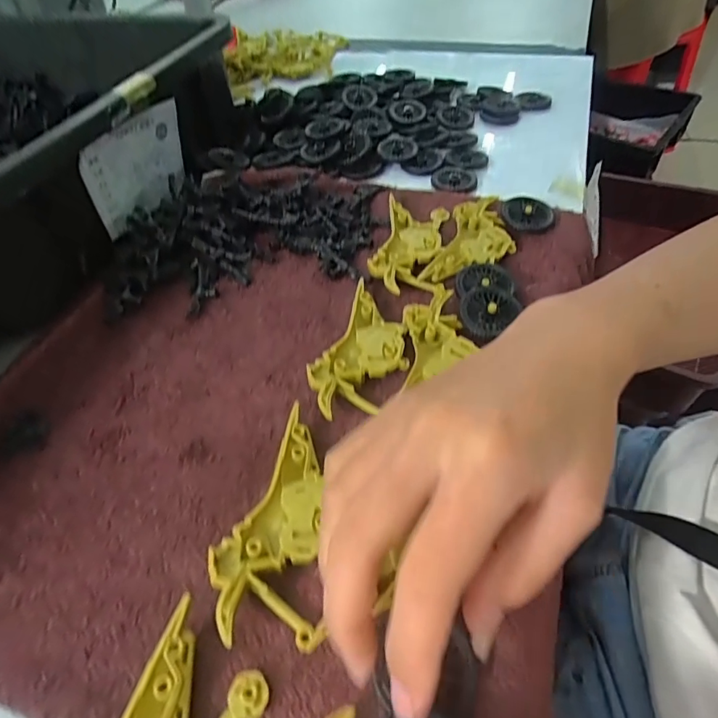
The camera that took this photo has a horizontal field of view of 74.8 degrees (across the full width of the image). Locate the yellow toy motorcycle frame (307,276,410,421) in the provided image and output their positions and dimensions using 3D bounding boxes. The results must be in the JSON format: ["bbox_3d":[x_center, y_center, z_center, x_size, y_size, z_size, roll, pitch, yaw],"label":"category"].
[{"bbox_3d":[0.003,-0.003,0.273,0.048,0.013,0.094,18,52,19],"label":"yellow toy motorcycle frame"}]

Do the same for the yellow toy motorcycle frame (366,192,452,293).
[{"bbox_3d":[0.035,-0.080,0.333,0.044,0.011,0.099,9,50,12],"label":"yellow toy motorcycle frame"}]

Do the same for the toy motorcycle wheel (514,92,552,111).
[{"bbox_3d":[0.180,-0.266,0.485,0.037,0.006,0.035,-2,48,2],"label":"toy motorcycle wheel"}]

